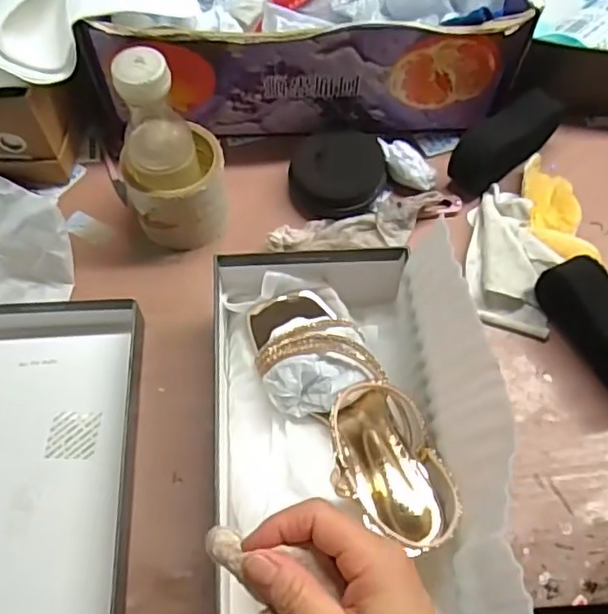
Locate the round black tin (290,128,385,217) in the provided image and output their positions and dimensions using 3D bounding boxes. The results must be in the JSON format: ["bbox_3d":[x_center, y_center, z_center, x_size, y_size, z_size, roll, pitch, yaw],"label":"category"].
[{"bbox_3d":[0.033,-0.131,0.617,0.092,0.033,0.080,1,63,0],"label":"round black tin"}]

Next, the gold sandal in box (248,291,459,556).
[{"bbox_3d":[0.032,0.070,0.454,0.085,0.059,0.226,-28,66,-14],"label":"gold sandal in box"}]

